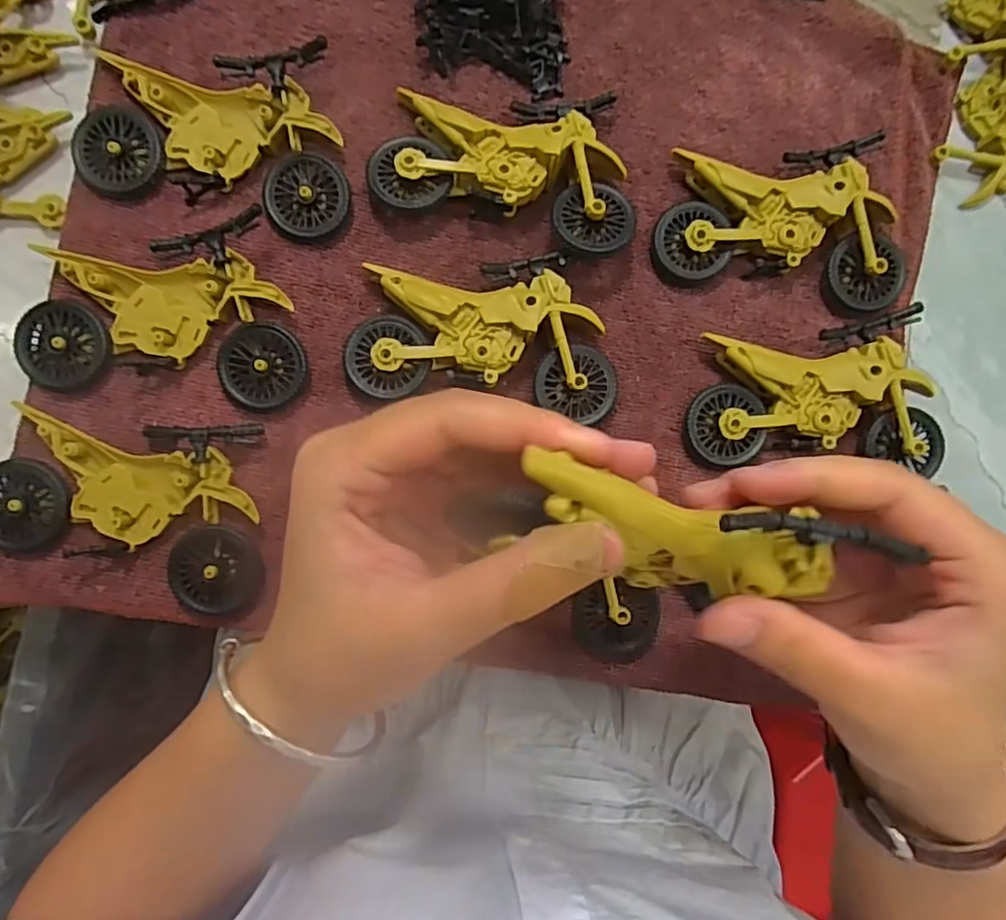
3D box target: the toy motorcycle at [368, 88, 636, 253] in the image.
[{"bbox_3d":[0.000,-0.129,0.266,0.111,0.024,0.072,0,88,-5],"label":"toy motorcycle"}]

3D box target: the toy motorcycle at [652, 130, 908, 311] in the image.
[{"bbox_3d":[0.132,-0.115,0.278,0.114,0.022,0.075,10,87,-4],"label":"toy motorcycle"}]

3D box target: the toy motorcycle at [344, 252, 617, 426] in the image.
[{"bbox_3d":[-0.006,-0.058,0.264,0.116,0.021,0.067,6,88,-4],"label":"toy motorcycle"}]

